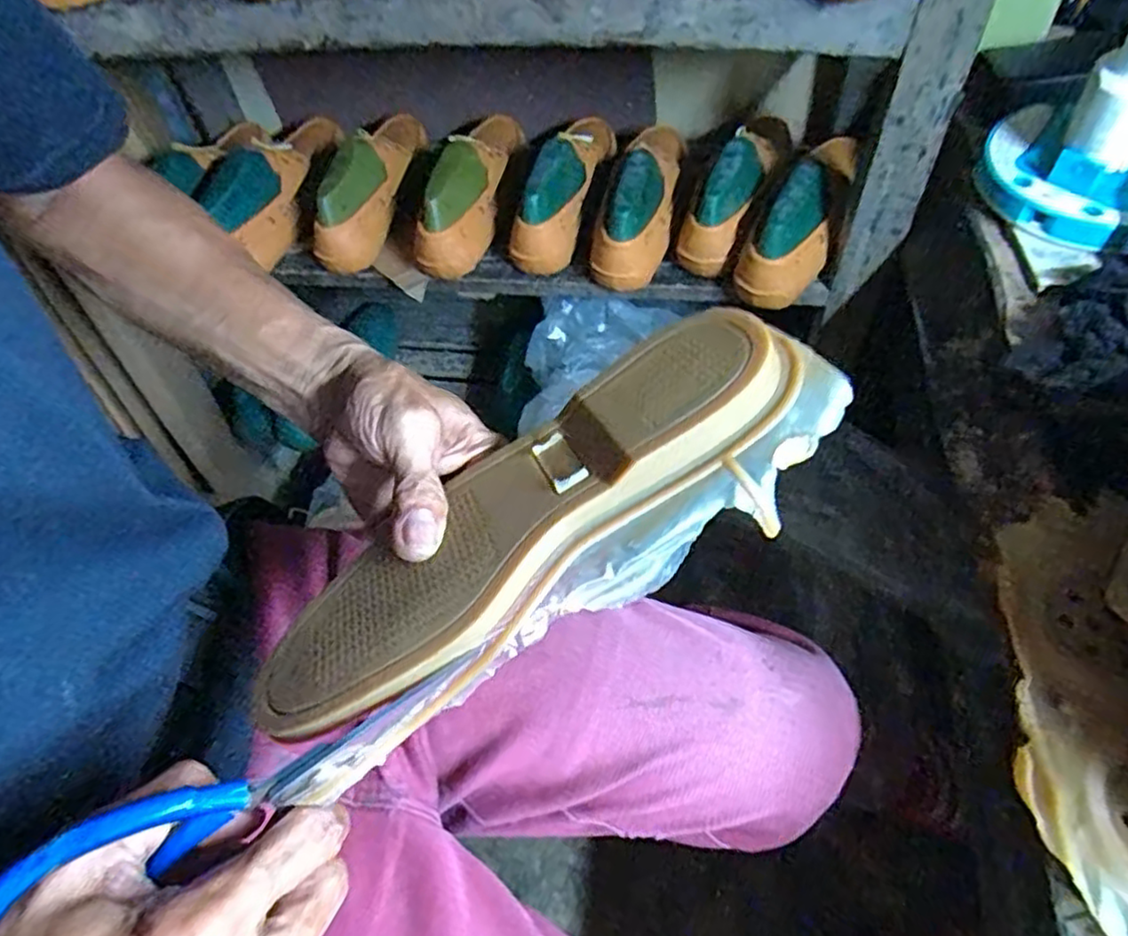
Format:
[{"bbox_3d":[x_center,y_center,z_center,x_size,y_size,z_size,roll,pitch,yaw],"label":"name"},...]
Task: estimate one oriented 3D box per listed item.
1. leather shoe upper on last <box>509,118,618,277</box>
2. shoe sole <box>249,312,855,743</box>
[{"bbox_3d":[0.005,-0.355,0.825,0.065,0.095,0.265,10,54,13],"label":"leather shoe upper on last"},{"bbox_3d":[-0.010,0.020,0.293,0.258,0.031,0.100,-34,56,-6],"label":"shoe sole"}]

